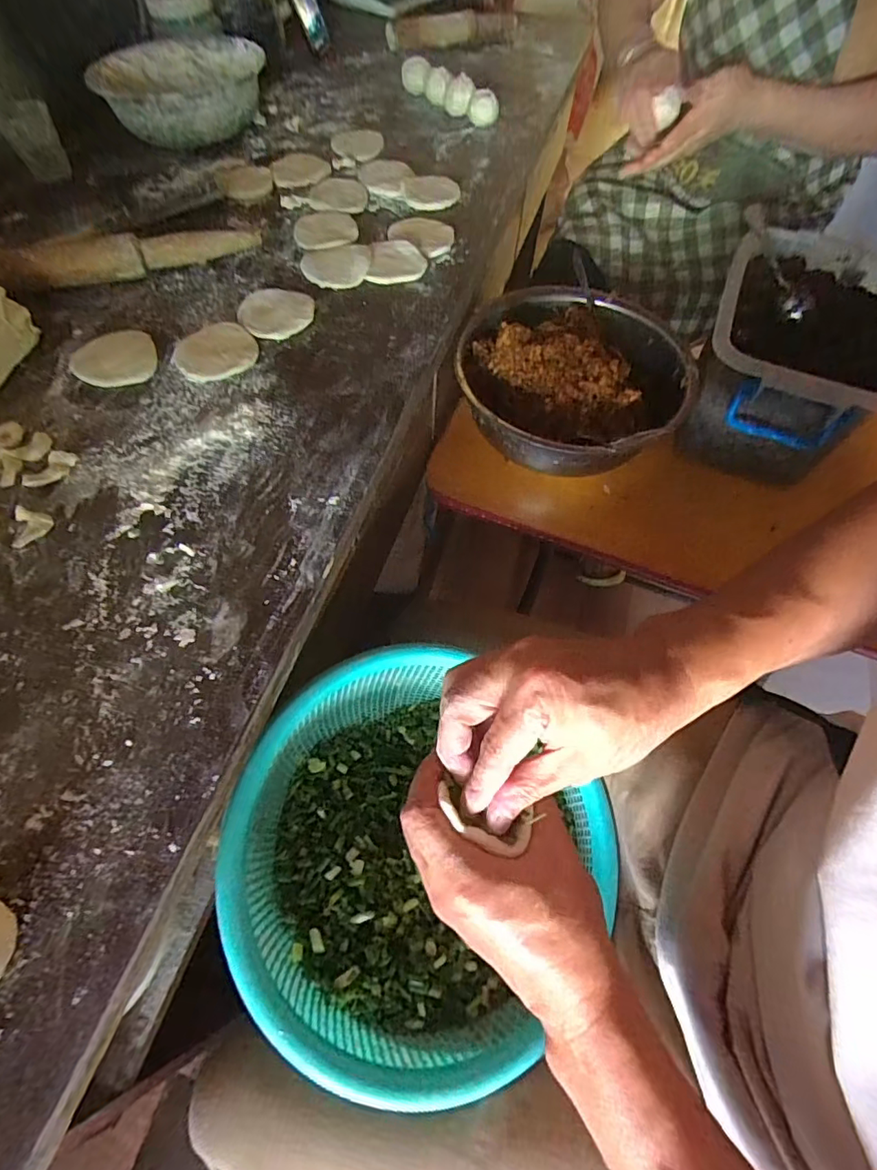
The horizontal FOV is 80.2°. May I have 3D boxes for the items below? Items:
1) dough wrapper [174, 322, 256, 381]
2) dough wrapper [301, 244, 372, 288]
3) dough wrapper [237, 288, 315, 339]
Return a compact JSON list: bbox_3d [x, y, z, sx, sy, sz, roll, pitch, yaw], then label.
[{"bbox_3d":[-0.204,-0.214,0.476,0.070,0.008,0.070,0,59,-1],"label":"dough wrapper"},{"bbox_3d":[-0.108,-0.337,0.547,0.071,0.008,0.071,-5,59,-4],"label":"dough wrapper"},{"bbox_3d":[-0.160,-0.265,0.507,0.077,0.006,0.071,0,59,-1],"label":"dough wrapper"}]

